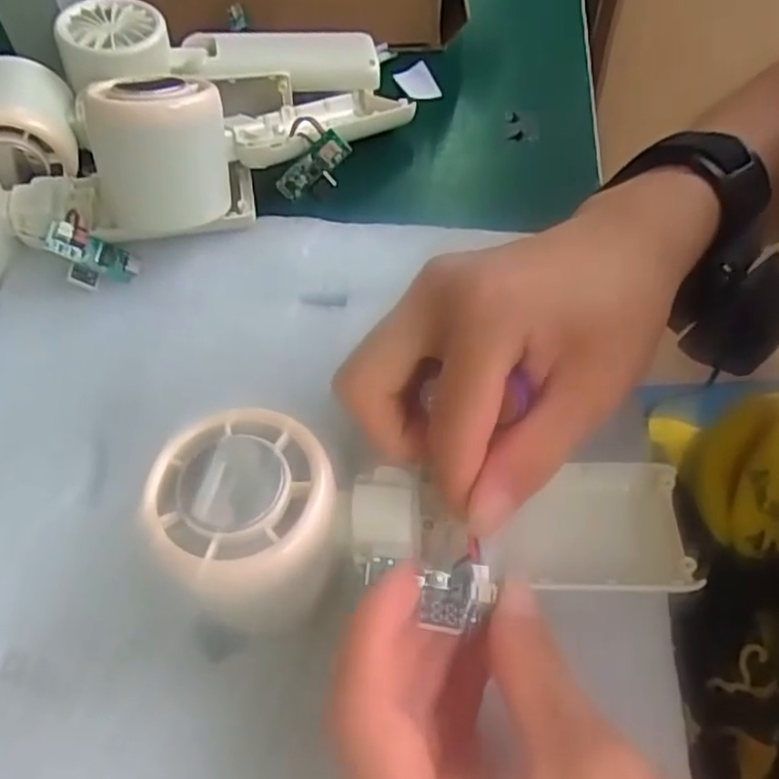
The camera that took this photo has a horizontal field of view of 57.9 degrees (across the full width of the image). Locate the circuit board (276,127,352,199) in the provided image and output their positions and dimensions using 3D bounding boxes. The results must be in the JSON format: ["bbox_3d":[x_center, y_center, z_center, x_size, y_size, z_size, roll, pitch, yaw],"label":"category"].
[{"bbox_3d":[-0.037,-0.105,0.334,0.014,0.040,0.006,47,25,-13],"label":"circuit board"}]

